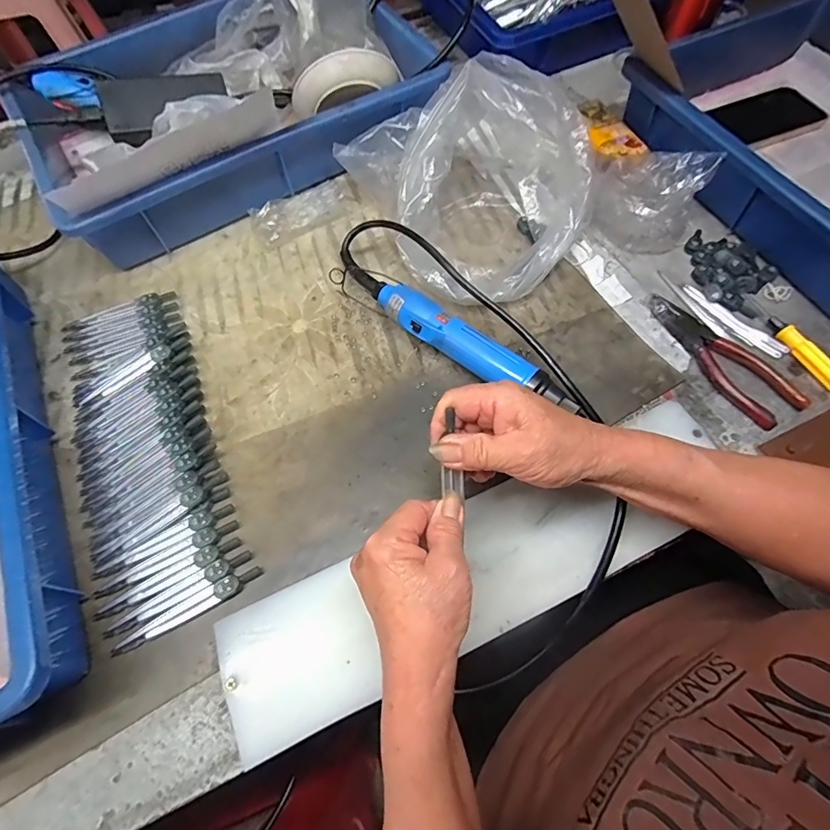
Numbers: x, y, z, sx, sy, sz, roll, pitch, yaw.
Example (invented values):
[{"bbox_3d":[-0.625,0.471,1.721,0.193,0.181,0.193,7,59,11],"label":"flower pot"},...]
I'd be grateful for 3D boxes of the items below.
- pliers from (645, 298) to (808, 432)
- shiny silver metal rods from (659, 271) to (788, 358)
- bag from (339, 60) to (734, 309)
[{"bbox_3d":[0.271,-0.056,0.419,0.050,0.018,0.152,-30,67,-14],"label":"pliers"},{"bbox_3d":[0.286,-0.097,0.440,0.025,0.009,0.128,-38,69,-17],"label":"shiny silver metal rods"},{"bbox_3d":[0.105,-0.254,0.467,0.289,0.114,0.256,-25,66,-12],"label":"bag"}]

